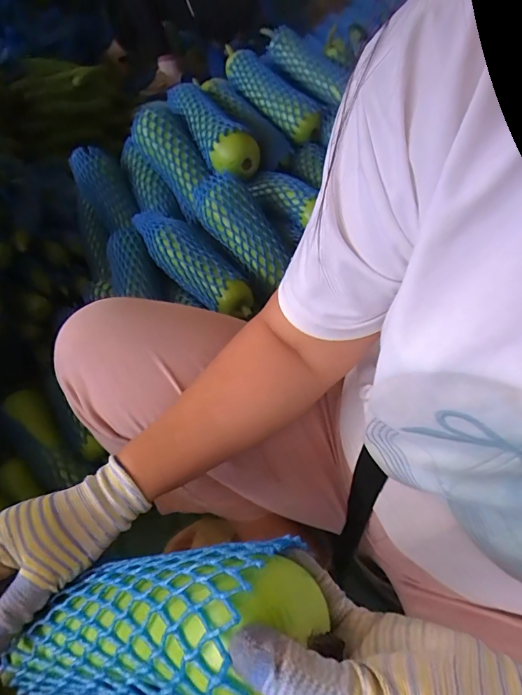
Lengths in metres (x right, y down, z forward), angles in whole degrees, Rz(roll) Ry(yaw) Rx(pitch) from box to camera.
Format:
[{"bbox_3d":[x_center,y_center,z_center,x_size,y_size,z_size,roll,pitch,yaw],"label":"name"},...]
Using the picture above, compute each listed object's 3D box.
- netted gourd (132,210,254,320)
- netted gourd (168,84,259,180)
[{"bbox_3d":[-0.109,-0.135,0.633,0.072,0.061,0.254,-33,57,-27],"label":"netted gourd"},{"bbox_3d":[-0.085,-0.379,0.715,0.082,0.075,0.233,-22,53,-20],"label":"netted gourd"}]

